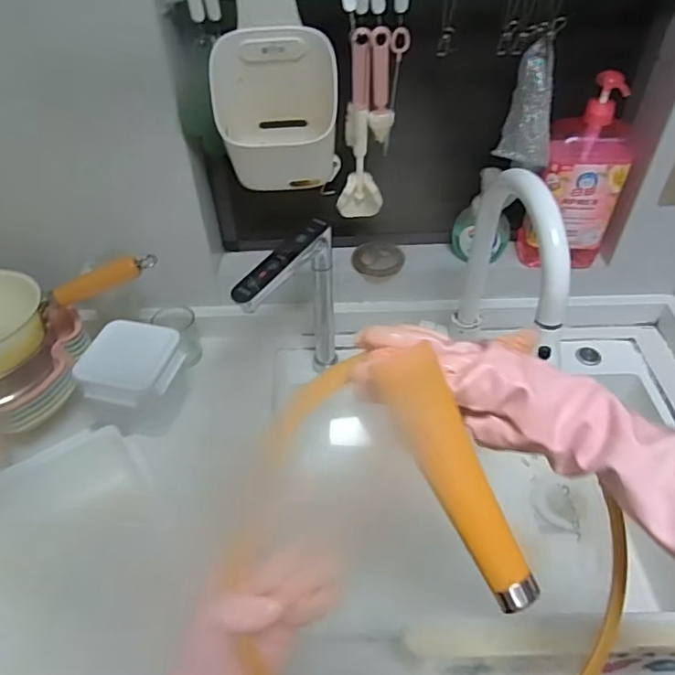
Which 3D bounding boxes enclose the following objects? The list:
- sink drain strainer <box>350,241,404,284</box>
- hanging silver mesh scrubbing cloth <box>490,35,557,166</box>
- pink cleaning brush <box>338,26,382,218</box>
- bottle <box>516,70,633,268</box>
[{"bbox_3d":[0.066,-0.124,0.893,0.078,0.027,0.073,-6,46,-4],"label":"sink drain strainer"},{"bbox_3d":[0.258,-0.303,0.719,0.065,0.142,0.045,23,51,22],"label":"hanging silver mesh scrubbing cloth"},{"bbox_3d":[0.031,-0.276,0.750,0.057,0.260,0.028,-22,49,-18],"label":"pink cleaning brush"},{"bbox_3d":[0.344,-0.233,0.799,0.135,0.284,0.090,2,46,3],"label":"bottle"}]

